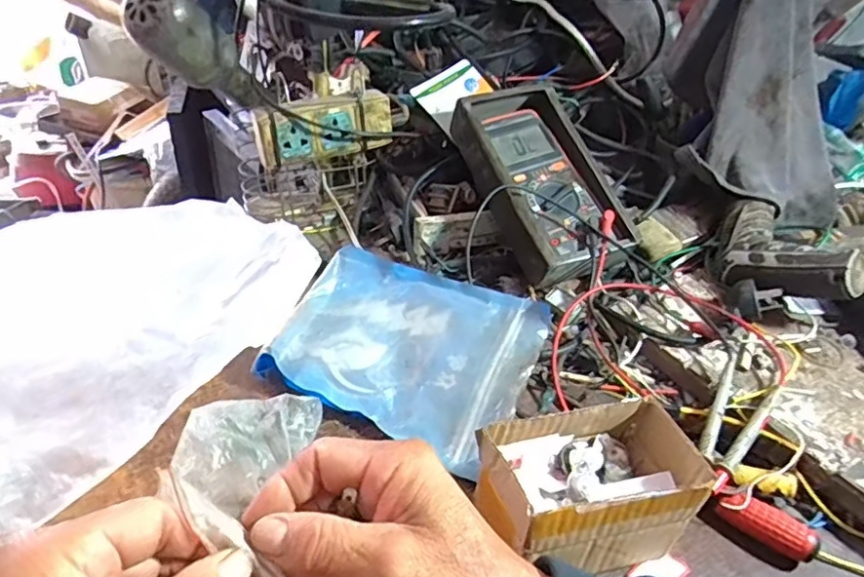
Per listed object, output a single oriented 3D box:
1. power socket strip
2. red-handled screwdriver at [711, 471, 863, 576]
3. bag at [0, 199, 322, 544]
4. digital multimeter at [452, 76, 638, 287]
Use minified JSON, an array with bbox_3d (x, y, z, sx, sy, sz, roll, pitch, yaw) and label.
[{"bbox_3d":[-0.105,-0.158,0.576,0.133,0.054,0.025,-13,39,-22],"label":"power socket strip"},{"bbox_3d":[0.251,0.168,0.364,0.158,0.021,0.028,28,41,13],"label":"red-handled screwdriver"},{"bbox_3d":[-0.227,0.027,0.407,0.175,0.093,0.268,26,41,28],"label":"bag"},{"bbox_3d":[0.105,-0.110,0.580,0.125,0.043,0.208,-18,67,-16],"label":"digital multimeter"}]

